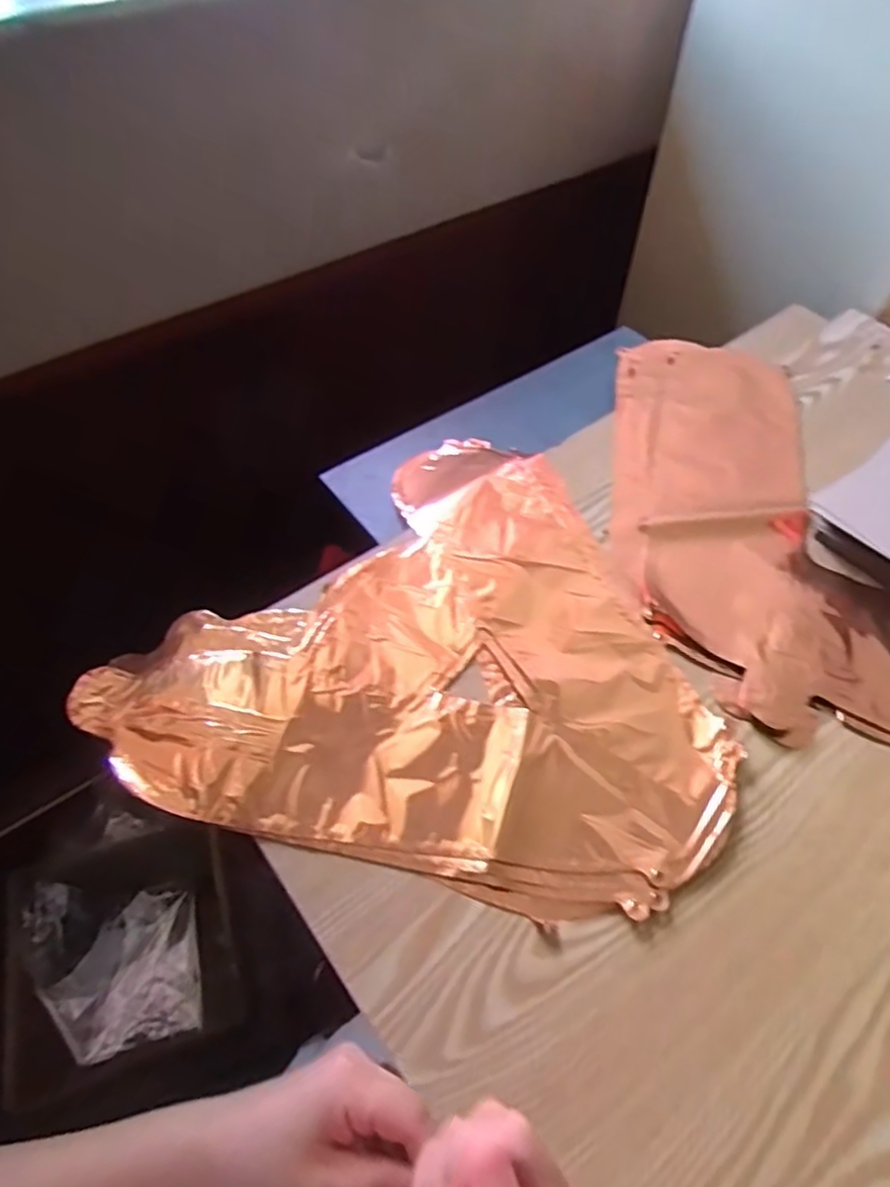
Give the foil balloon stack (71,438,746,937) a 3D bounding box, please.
[{"bbox_3d":[0.011,0.061,0.490,0.356,0.014,0.383,39,63,23],"label":"foil balloon stack"}]

